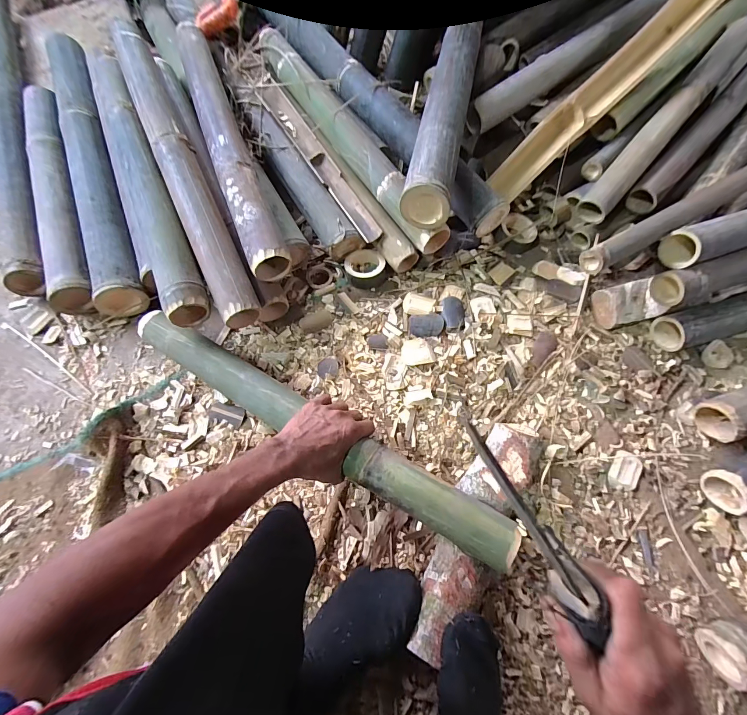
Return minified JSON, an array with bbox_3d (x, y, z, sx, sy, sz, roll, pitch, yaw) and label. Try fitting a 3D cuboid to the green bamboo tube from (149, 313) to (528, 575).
[{"bbox_3d":[-0.103,0.096,0.518,0.643,0.058,0.064,27,73,15],"label":"green bamboo tube"}]

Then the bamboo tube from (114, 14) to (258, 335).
[{"bbox_3d":[-0.365,-0.375,0.643,0.072,0.079,0.730,-23,71,-9],"label":"bamboo tube"}]

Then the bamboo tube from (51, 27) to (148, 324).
[{"bbox_3d":[-0.600,-0.444,0.733,0.077,0.066,0.822,-23,71,-7],"label":"bamboo tube"}]

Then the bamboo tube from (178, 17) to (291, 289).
[{"bbox_3d":[-0.286,-0.420,0.671,0.070,0.068,0.644,-21,71,-8],"label":"bamboo tube"}]

